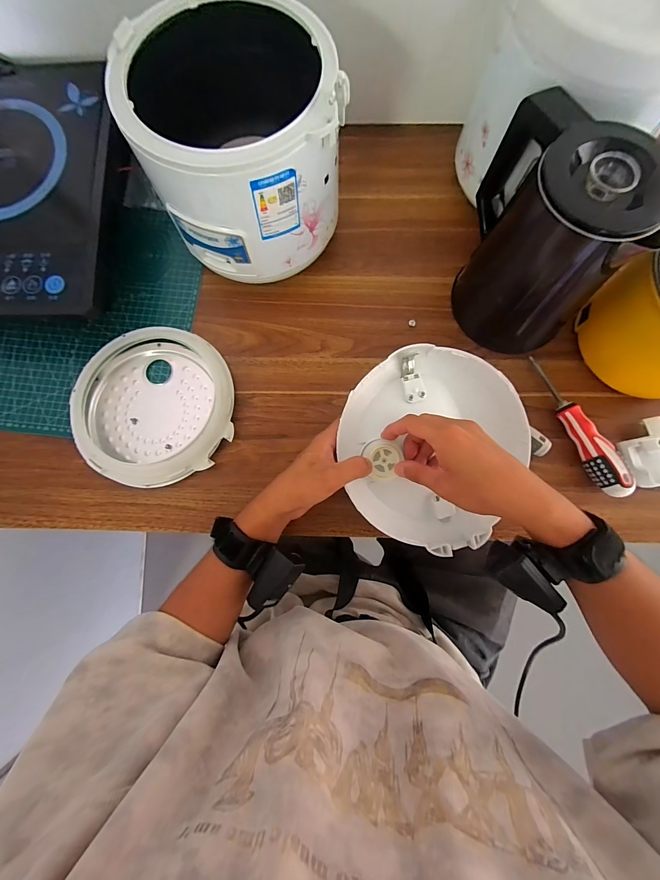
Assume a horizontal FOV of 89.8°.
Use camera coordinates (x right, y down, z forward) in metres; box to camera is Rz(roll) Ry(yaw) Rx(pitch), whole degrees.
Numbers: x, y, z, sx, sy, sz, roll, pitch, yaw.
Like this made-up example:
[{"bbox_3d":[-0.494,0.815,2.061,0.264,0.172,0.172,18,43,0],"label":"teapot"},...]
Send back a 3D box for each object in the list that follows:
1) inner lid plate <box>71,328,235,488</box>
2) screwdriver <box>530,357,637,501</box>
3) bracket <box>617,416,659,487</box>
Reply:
[{"bbox_3d":[-0.216,-0.045,0.408,0.189,0.032,0.193,0,80,1],"label":"inner lid plate"},{"bbox_3d":[0.292,-0.019,0.388,0.027,0.039,0.175,-19,80,-2],"label":"screwdriver"},{"bbox_3d":[0.383,0.014,0.390,0.073,0.020,0.076,-10,80,-1],"label":"bracket"}]

